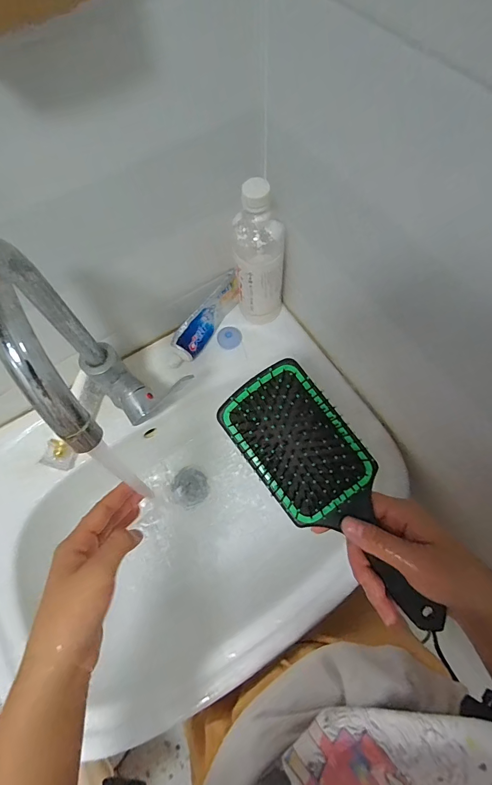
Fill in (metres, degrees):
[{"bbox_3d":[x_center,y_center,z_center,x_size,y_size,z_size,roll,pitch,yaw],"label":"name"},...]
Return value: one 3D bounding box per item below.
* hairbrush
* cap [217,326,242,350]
[{"bbox_3d":[0.070,0.079,0.276,0.074,0.030,0.221,-36,85,-13],"label":"hairbrush"},{"bbox_3d":[-0.025,-0.085,0.559,0.036,0.007,0.040,2,66,3],"label":"cap"}]

